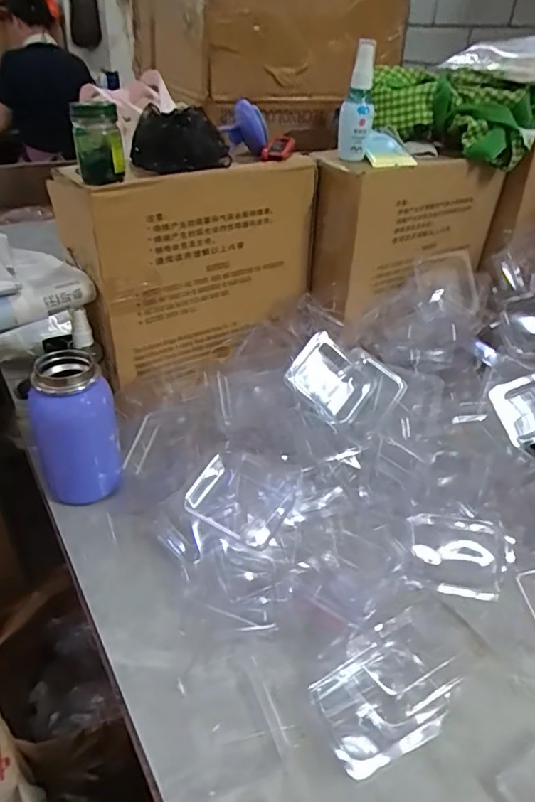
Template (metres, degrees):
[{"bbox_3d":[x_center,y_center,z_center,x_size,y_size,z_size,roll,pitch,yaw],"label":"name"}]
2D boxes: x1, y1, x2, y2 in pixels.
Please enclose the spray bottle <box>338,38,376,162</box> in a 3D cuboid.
[{"bbox_3d":[0.104,-0.343,0.609,0.039,0.115,0.029,7,36,5],"label":"spray bottle"}]

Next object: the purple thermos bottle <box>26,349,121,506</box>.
[{"bbox_3d":[-0.185,0.027,0.509,0.071,0.138,0.063,-5,36,-11],"label":"purple thermos bottle"}]

